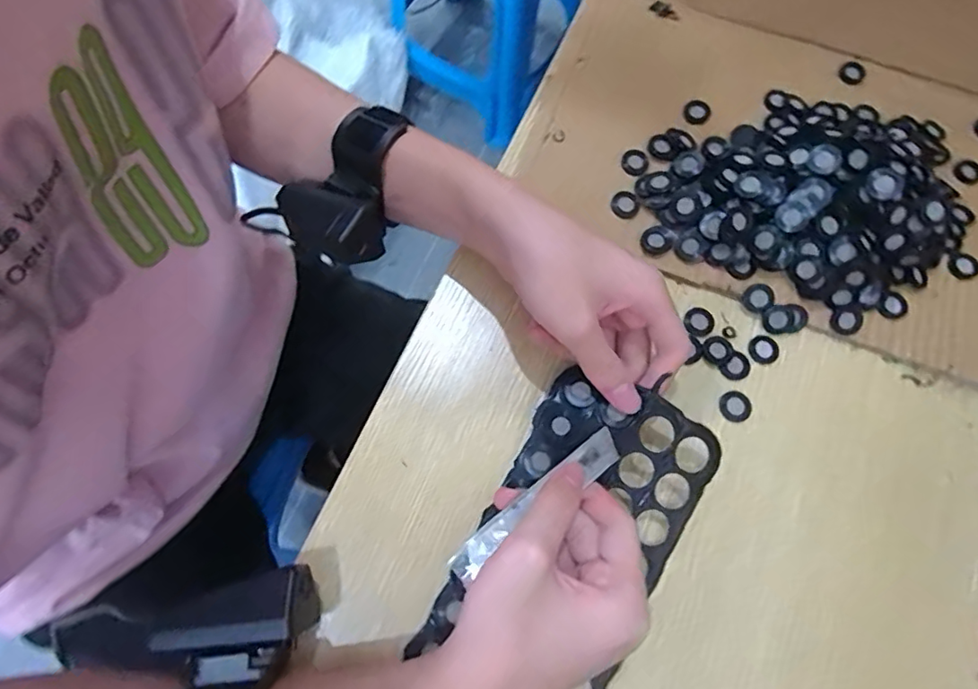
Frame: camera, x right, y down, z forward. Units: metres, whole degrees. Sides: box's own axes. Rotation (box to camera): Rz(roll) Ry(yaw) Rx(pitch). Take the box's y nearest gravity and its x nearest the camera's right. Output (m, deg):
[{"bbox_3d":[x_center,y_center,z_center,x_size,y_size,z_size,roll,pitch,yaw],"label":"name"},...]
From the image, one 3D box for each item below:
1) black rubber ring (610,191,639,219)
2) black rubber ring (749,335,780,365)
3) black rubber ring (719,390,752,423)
[{"bbox_3d":[0.090,-0.092,0.371,0.019,0.007,0.019,1,72,-4],"label":"black rubber ring"},{"bbox_3d":[0.172,0.003,0.352,0.018,0.004,0.018,1,72,-4],"label":"black rubber ring"},{"bbox_3d":[0.148,0.037,0.338,0.019,0.004,0.019,1,72,-4],"label":"black rubber ring"}]

